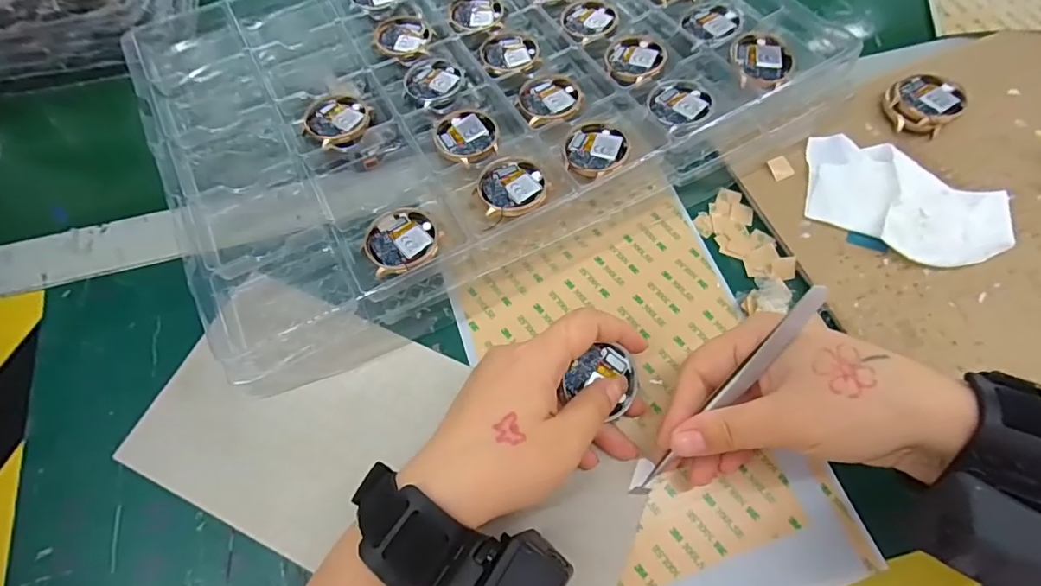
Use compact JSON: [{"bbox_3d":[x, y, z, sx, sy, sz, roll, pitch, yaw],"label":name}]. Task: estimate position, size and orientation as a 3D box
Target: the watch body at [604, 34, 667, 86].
[{"bbox_3d":[0.084,-0.173,0.370,0.043,0.012,0.049,21,70,9],"label":"watch body"}]

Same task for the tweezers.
[{"bbox_3d":[0.101,0.053,0.249,0.010,0.017,0.137,39,108,15],"label":"tweezers"}]

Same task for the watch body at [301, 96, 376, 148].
[{"bbox_3d":[-0.131,-0.122,0.356,0.047,0.015,0.045,0,68,1],"label":"watch body"}]

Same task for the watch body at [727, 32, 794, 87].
[{"bbox_3d":[0.168,-0.162,0.352,0.042,0.007,0.047,-15,69,-5],"label":"watch body"}]

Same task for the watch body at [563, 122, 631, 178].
[{"bbox_3d":[0.050,-0.096,0.334,0.042,0.013,0.048,24,71,10],"label":"watch body"}]

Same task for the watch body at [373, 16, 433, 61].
[{"bbox_3d":[-0.092,-0.200,0.394,0.043,0.008,0.050,-13,69,-4],"label":"watch body"}]

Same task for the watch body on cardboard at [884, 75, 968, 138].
[{"bbox_3d":[0.280,-0.132,0.350,0.048,0.016,0.043,-36,72,-12],"label":"watch body on cardboard"}]

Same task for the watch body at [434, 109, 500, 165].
[{"bbox_3d":[-0.036,-0.107,0.345,0.042,0.008,0.049,-8,69,-2],"label":"watch body"}]

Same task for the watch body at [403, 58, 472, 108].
[{"bbox_3d":[-0.061,-0.156,0.372,0.050,0.008,0.046,0,68,1],"label":"watch body"}]

